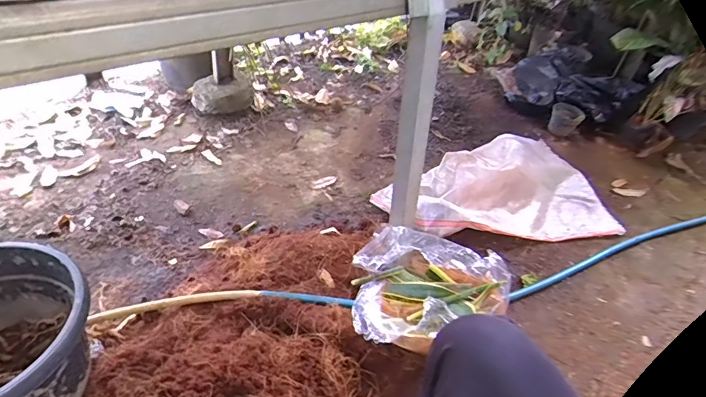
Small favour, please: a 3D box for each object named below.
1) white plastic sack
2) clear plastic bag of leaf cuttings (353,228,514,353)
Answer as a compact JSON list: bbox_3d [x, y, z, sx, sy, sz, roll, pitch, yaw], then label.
[{"bbox_3d":[0.453,-0.078,1.379,0.780,0.165,0.473,-4,41,-11],"label":"white plastic sack"},{"bbox_3d":[0.141,0.183,0.929,0.325,0.185,0.265,-11,43,-20],"label":"clear plastic bag of leaf cuttings"}]

